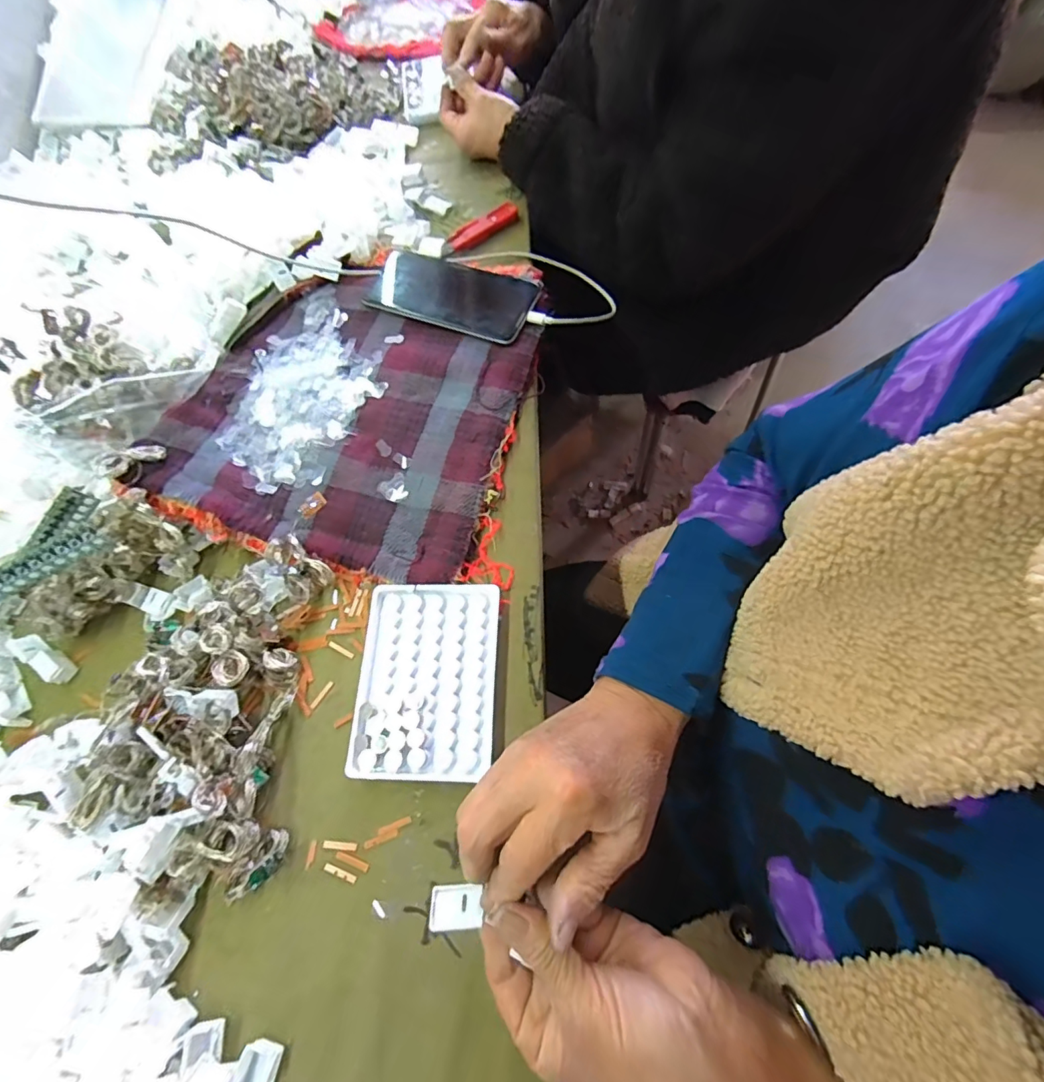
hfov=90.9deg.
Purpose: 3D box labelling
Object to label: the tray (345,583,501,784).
[{"bbox_3d":[-0.065,0.091,0.351,0.094,0.009,0.129,-1,65,6],"label":"tray"}]

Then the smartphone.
[{"bbox_3d":[-0.066,-0.238,0.491,0.162,0.014,0.082,22,73,15],"label":"smartphone"}]

